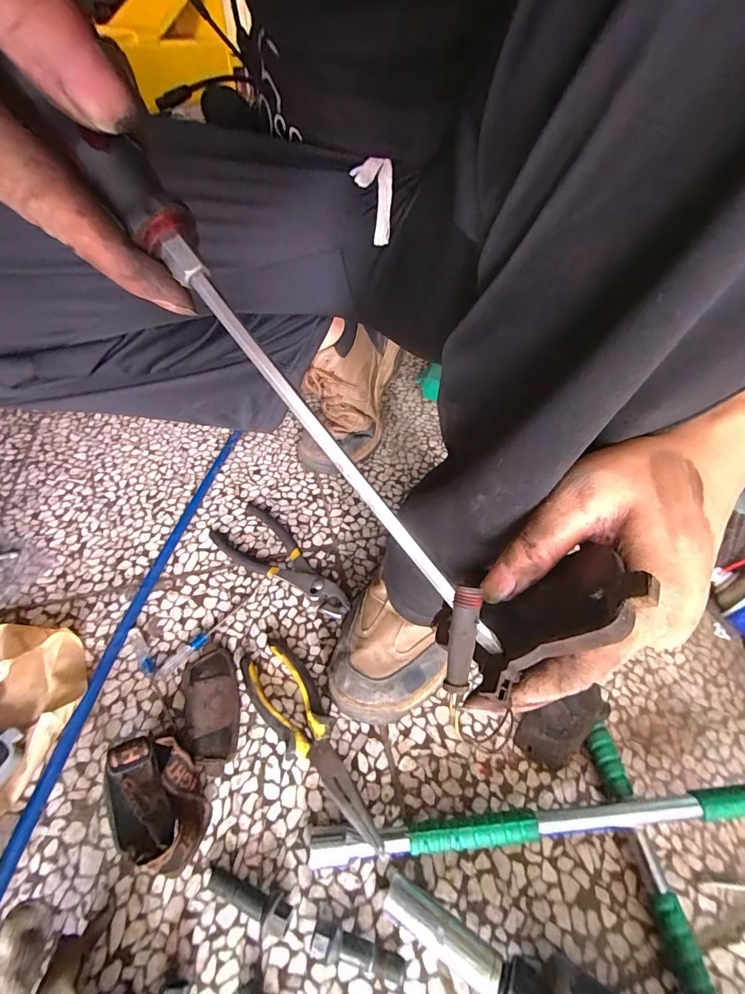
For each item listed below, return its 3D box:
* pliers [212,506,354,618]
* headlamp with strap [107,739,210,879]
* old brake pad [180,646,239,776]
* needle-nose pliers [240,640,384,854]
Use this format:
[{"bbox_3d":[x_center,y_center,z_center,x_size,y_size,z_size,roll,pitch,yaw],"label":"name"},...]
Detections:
[{"bbox_3d":[-0.104,0.075,0.466,0.191,0.014,0.069,34,56,23],"label":"pliers"},{"bbox_3d":[-0.163,0.233,0.305,0.058,0.052,0.091,-25,55,-22],"label":"headlamp with strap"},{"bbox_3d":[-0.150,0.192,0.369,0.049,0.014,0.107,-12,51,-13],"label":"old brake pad"},{"bbox_3d":[-0.054,0.205,0.351,0.052,0.028,0.186,-31,58,-26],"label":"needle-nose pliers"}]

